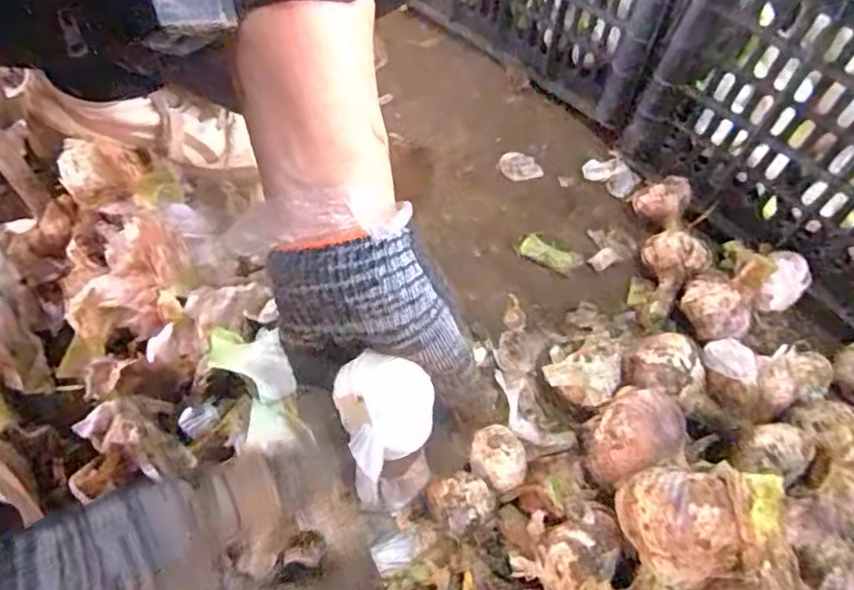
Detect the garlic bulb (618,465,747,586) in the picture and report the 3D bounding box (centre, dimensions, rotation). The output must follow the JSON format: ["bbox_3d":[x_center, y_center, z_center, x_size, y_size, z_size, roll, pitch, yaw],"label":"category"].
[{"bbox_3d":[0.132,0.121,0.315,0.043,0.039,0.055,-6,57,-5],"label":"garlic bulb"}]

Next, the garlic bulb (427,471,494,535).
[{"bbox_3d":[0.021,0.138,0.390,0.038,0.031,0.035,1,57,-1],"label":"garlic bulb"}]

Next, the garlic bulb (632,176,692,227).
[{"bbox_3d":[0.212,-0.086,0.541,0.042,0.037,0.031,24,60,14],"label":"garlic bulb"}]

